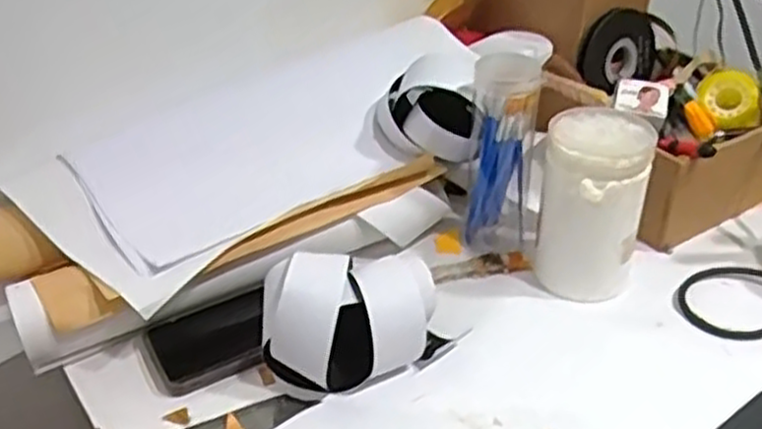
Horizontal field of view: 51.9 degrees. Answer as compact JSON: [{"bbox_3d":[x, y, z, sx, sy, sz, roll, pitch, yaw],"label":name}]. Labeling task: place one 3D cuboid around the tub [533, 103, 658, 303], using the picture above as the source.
[{"bbox_3d":[0.177,-0.010,0.661,0.082,0.143,0.079,7,38,13],"label":"tub"}]

